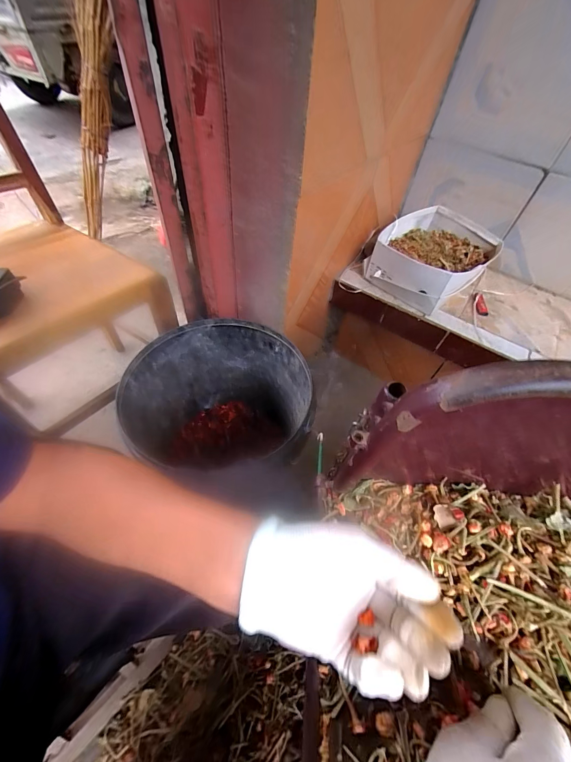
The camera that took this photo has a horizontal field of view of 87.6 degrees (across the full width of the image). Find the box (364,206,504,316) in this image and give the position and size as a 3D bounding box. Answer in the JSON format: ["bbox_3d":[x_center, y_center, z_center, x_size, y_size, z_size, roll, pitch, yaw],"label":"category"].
[{"bbox_3d":[0.379,-0.326,0.776,0.239,0.104,0.298,37,61,19],"label":"box"}]

